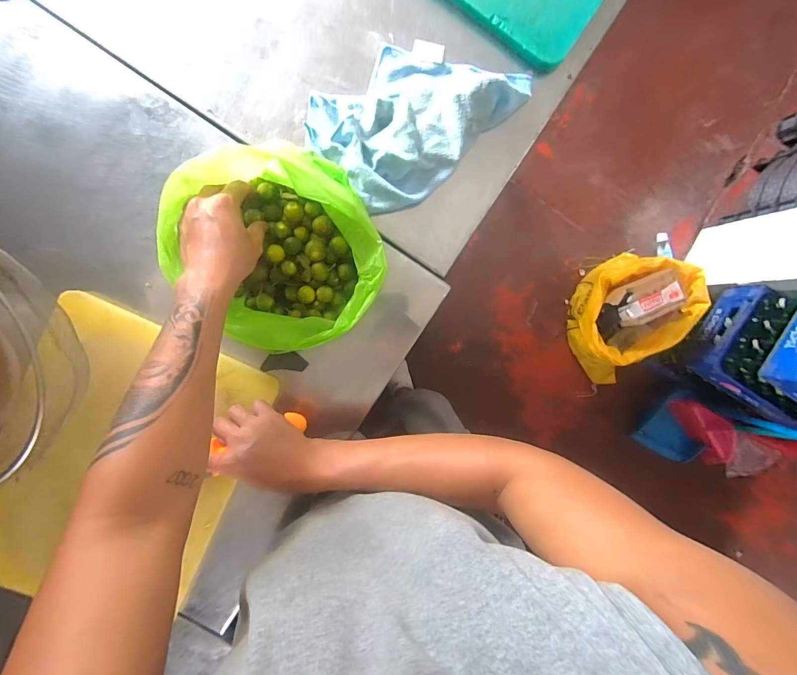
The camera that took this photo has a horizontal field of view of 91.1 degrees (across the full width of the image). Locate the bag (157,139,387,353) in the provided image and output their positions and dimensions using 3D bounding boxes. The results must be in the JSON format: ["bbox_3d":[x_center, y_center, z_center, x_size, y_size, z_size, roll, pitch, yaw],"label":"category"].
[{"bbox_3d":[-0.145,-0.095,0.471,0.237,0.117,0.218,-21,95,-2],"label":"bag"}]

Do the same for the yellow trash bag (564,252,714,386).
[{"bbox_3d":[0.670,-0.041,1.223,0.295,0.392,0.366,13,93,-5],"label":"yellow trash bag"}]

